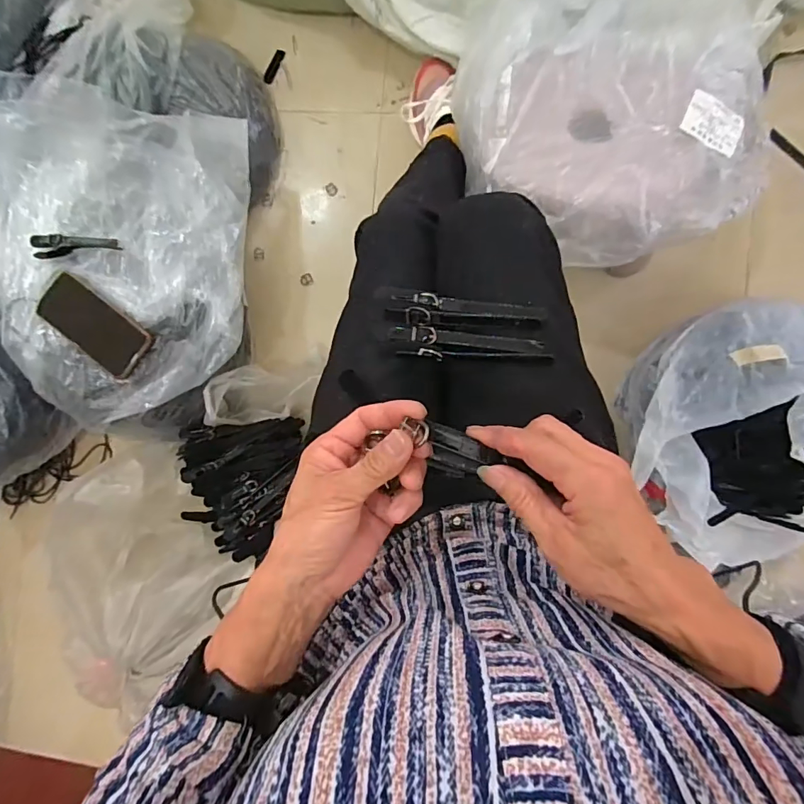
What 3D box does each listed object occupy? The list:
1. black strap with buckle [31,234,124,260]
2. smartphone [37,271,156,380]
[{"bbox_3d":[-0.473,-0.226,0.659,0.139,0.014,0.033,1,90,7],"label":"black strap with buckle"},{"bbox_3d":[-0.435,-0.105,0.641,0.166,0.012,0.079,34,94,6],"label":"smartphone"}]

